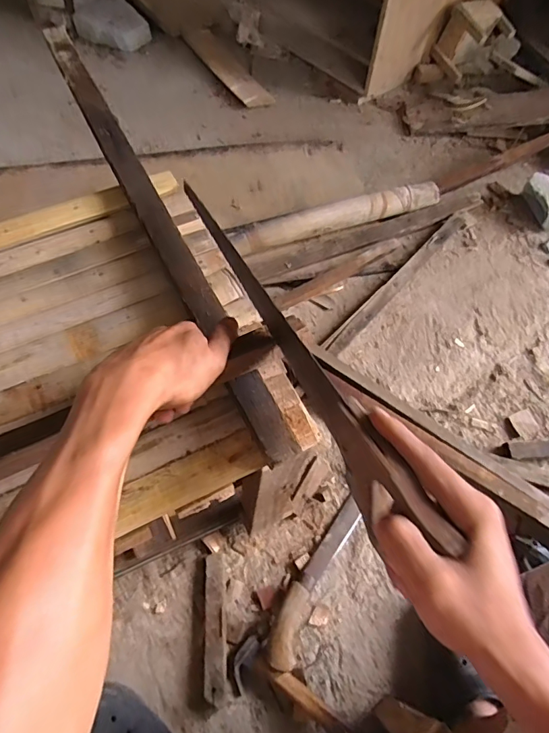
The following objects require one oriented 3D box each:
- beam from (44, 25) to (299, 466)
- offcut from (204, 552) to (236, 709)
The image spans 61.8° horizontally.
[{"bbox_3d":[-0.139,-0.184,0.507,0.037,0.027,0.649,-24,67,-14],"label":"beam"},{"bbox_3d":[-0.088,0.389,0.689,0.036,0.018,0.197,-4,64,-5],"label":"offcut"}]

